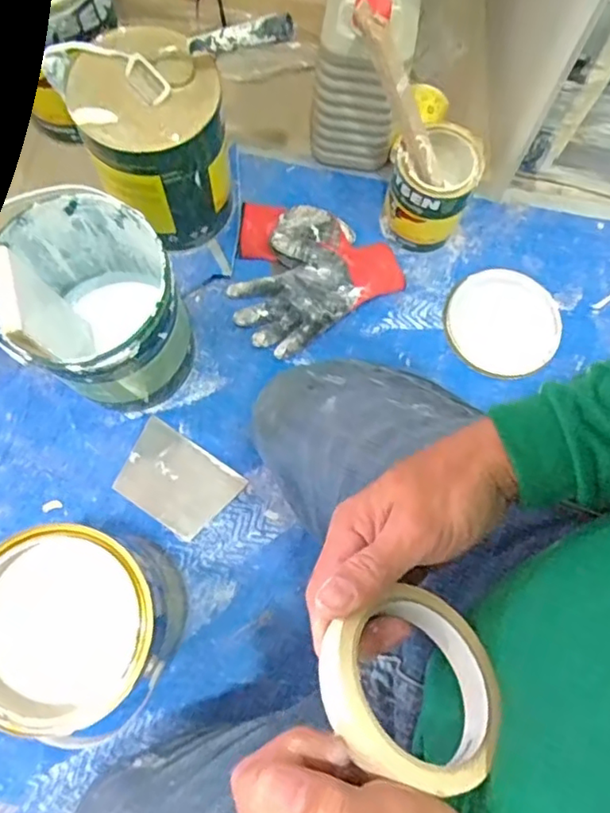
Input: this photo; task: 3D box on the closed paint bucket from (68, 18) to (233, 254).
[{"bbox_3d":[-0.172,-0.309,0.726,0.148,0.202,0.147,1,75,-2],"label":"closed paint bucket"}]

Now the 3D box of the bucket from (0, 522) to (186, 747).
[{"bbox_3d":[-0.208,0.208,0.587,0.163,0.207,0.161,1,75,-2],"label":"bucket"}]

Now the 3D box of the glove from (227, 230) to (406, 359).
[{"bbox_3d":[0.010,-0.167,0.780,0.221,0.048,0.137,-33,79,-10],"label":"glove"}]

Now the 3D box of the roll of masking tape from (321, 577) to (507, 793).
[{"bbox_3d":[0.051,0.133,0.296,0.092,0.022,0.092,31,40,-5],"label":"roll of masking tape"}]

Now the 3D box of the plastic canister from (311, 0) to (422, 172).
[{"bbox_3d":[0.073,-0.435,0.757,0.110,0.234,0.183,12,75,1],"label":"plastic canister"}]

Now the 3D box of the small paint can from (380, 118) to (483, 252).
[{"bbox_3d":[0.159,-0.276,0.769,0.096,0.139,0.100,1,75,-2],"label":"small paint can"}]

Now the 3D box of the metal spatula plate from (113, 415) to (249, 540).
[{"bbox_3d":[-0.156,0.089,0.726,0.134,0.004,0.097,34,72,6],"label":"metal spatula plate"}]

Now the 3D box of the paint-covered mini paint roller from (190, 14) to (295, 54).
[{"bbox_3d":[-0.067,-0.372,0.600,0.112,0.021,0.023,3,73,22],"label":"paint-covered mini paint roller"}]

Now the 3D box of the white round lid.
[{"bbox_3d":[0.262,-0.112,0.794,0.147,0.015,0.145,1,75,-2],"label":"white round lid"}]

